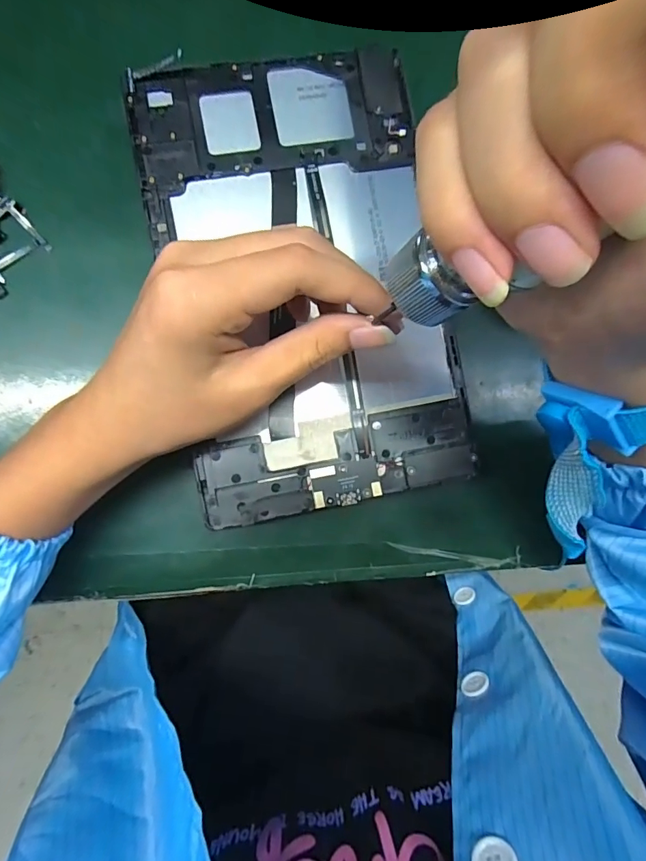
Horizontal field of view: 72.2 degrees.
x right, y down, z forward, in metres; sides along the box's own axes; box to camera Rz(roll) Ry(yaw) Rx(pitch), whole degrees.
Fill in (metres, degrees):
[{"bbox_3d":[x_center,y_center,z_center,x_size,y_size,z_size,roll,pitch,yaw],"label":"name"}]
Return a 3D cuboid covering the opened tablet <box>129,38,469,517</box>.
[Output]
[{"bbox_3d":[-0.008,-0.080,0.235,0.145,0.011,0.237,-10,88,-7],"label":"opened tablet"}]

